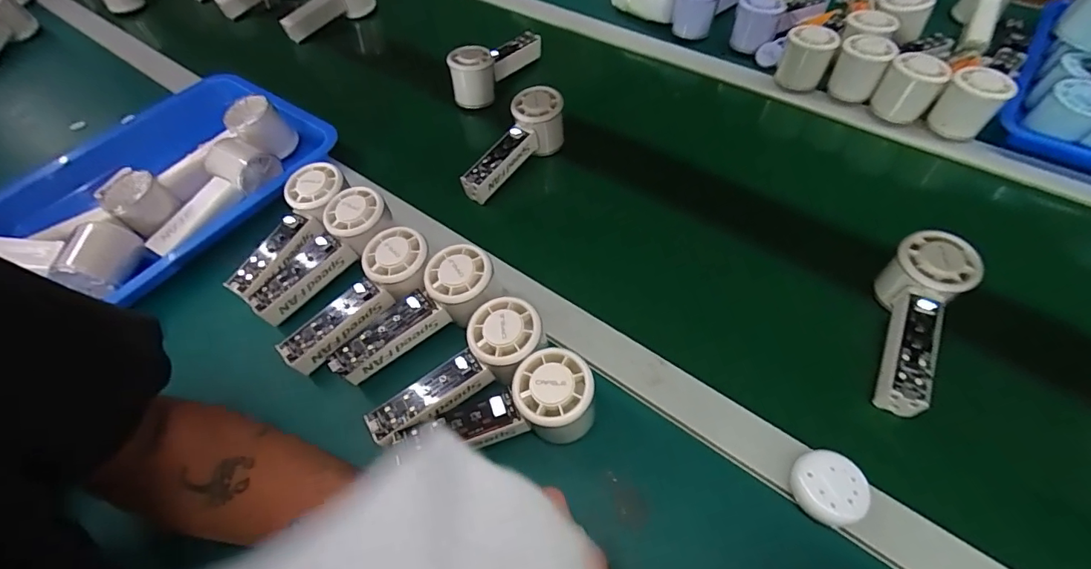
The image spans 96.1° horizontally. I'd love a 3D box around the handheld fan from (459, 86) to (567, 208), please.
[{"bbox_3d":[-0.035,-0.154,0.549,0.059,0.055,0.155,33,74,18],"label":"handheld fan"}]

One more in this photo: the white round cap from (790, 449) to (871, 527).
[{"bbox_3d":[0.198,0.142,0.342,0.045,0.020,0.046,2,53,-3],"label":"white round cap"}]

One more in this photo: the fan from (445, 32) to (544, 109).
[{"bbox_3d":[-0.065,-0.292,0.645,0.049,0.065,0.149,27,55,15],"label":"fan"}]

